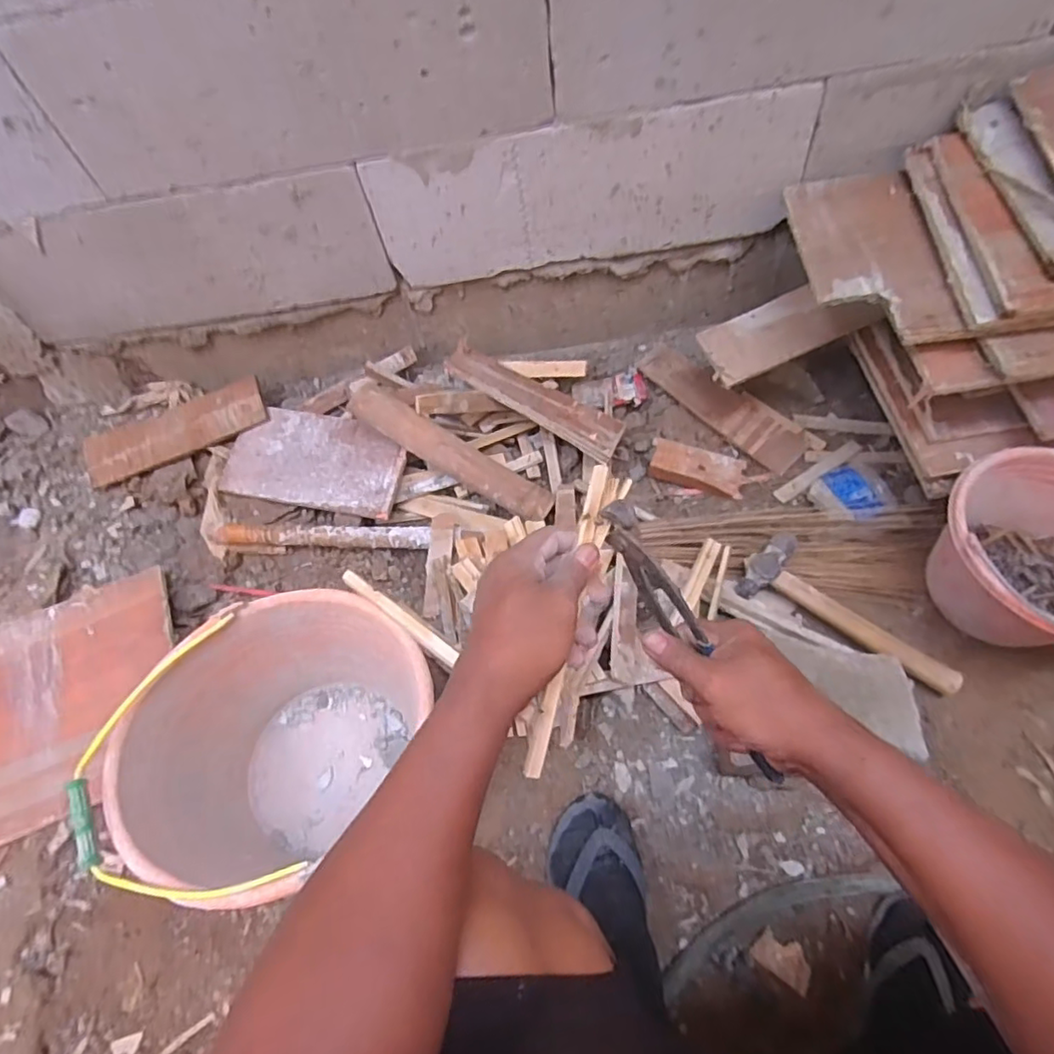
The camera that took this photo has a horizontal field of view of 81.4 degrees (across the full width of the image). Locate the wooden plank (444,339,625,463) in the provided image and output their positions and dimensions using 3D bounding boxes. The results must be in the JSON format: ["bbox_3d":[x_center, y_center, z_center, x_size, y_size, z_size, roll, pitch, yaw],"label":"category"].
[{"bbox_3d":[0.012,-0.217,1.027,0.318,0.027,0.090,30,51,7],"label":"wooden plank"}]

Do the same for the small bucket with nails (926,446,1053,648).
[{"bbox_3d":[0.630,0.053,0.772,0.240,0.185,0.238,-4,59,6],"label":"small bucket with nails"}]

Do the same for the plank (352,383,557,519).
[{"bbox_3d":[-0.124,-0.119,0.968,0.345,0.039,0.056,32,66,0],"label":"plank"}]

